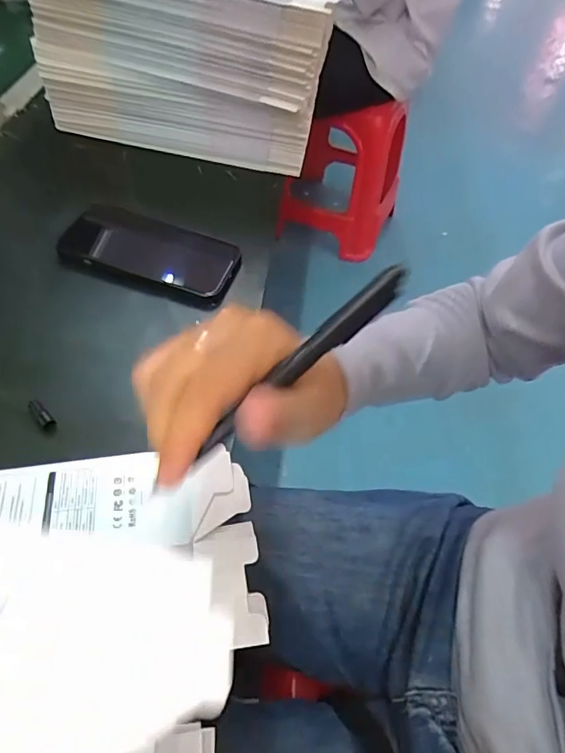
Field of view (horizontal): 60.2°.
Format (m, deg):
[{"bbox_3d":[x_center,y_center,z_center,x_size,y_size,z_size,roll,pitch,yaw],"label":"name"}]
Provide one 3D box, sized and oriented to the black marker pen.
[{"bbox_3d":[0.000,0.000,0.206,0.137,0.009,0.010,-42,65,-4],"label":"black marker pen"}]

